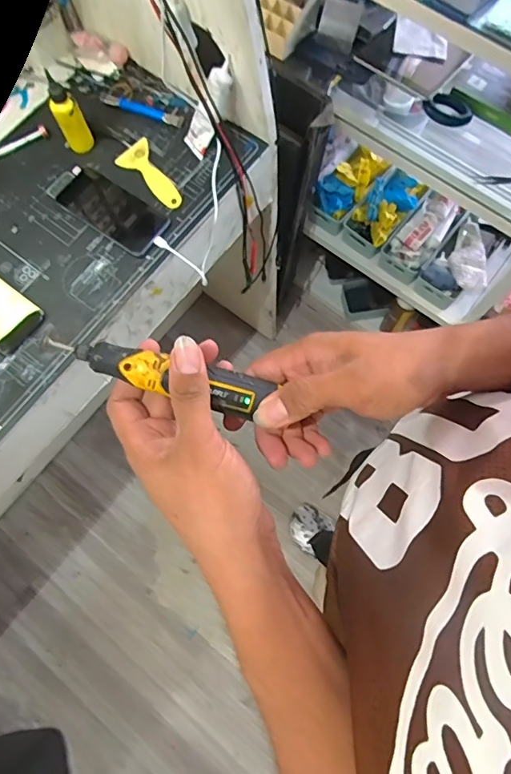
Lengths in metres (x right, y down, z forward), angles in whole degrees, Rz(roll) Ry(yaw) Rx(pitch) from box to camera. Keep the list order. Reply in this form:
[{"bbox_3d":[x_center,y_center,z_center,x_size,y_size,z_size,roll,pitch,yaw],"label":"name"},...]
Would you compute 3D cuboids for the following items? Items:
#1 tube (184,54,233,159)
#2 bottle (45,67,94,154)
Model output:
[{"bbox_3d":[-0.063,-0.376,0.654,0.028,0.126,0.039,-26,71,-43],"label":"tube"},{"bbox_3d":[-0.251,-0.364,0.650,0.036,0.107,0.028,-22,75,-5],"label":"bottle"}]

